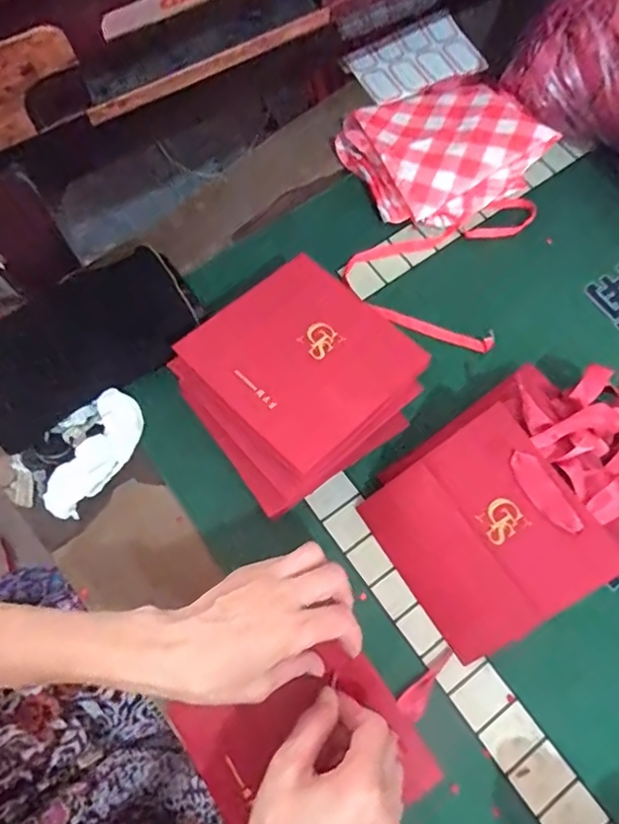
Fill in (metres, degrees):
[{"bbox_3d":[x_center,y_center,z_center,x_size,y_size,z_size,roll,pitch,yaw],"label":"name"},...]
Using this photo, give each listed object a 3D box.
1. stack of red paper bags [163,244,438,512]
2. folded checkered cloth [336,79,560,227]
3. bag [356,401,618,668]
[{"bbox_3d":[-0.007,-0.025,0.454,0.166,0.073,0.150,-36,74,-11],"label":"stack of red paper bags"},{"bbox_3d":[0.122,-0.257,0.541,0.153,0.061,0.150,-27,72,-9],"label":"folded checkered cloth"},{"bbox_3d":[0.125,0.089,0.408,0.136,0.007,0.137,-41,73,18],"label":"bag"}]

